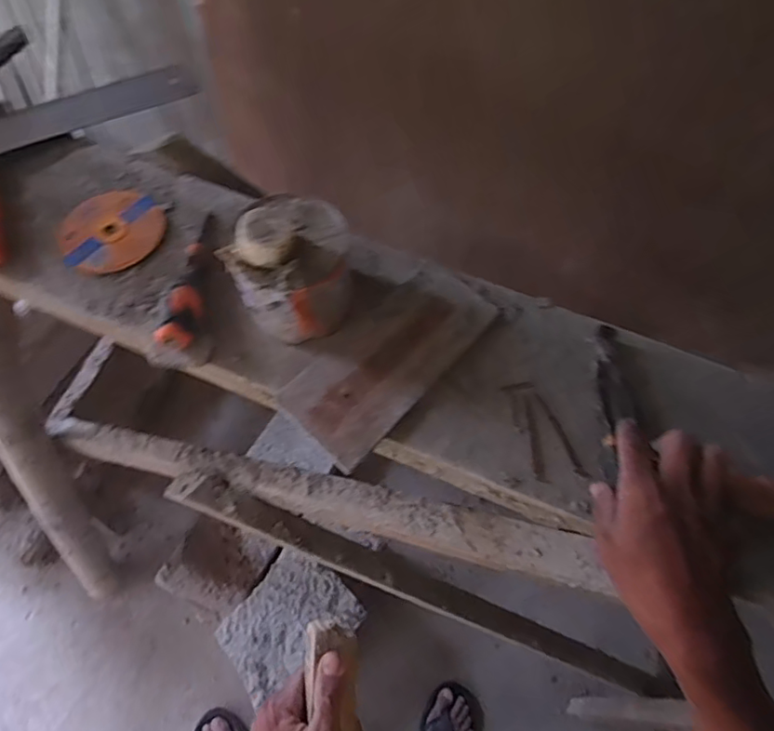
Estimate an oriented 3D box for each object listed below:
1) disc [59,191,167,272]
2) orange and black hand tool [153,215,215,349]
[{"bbox_3d":[-0.277,-0.139,0.565,0.099,0.011,0.091,1,66,-3],"label":"disc"},{"bbox_3d":[-0.180,-0.086,0.514,0.028,0.032,0.150,3,64,0],"label":"orange and black hand tool"}]

